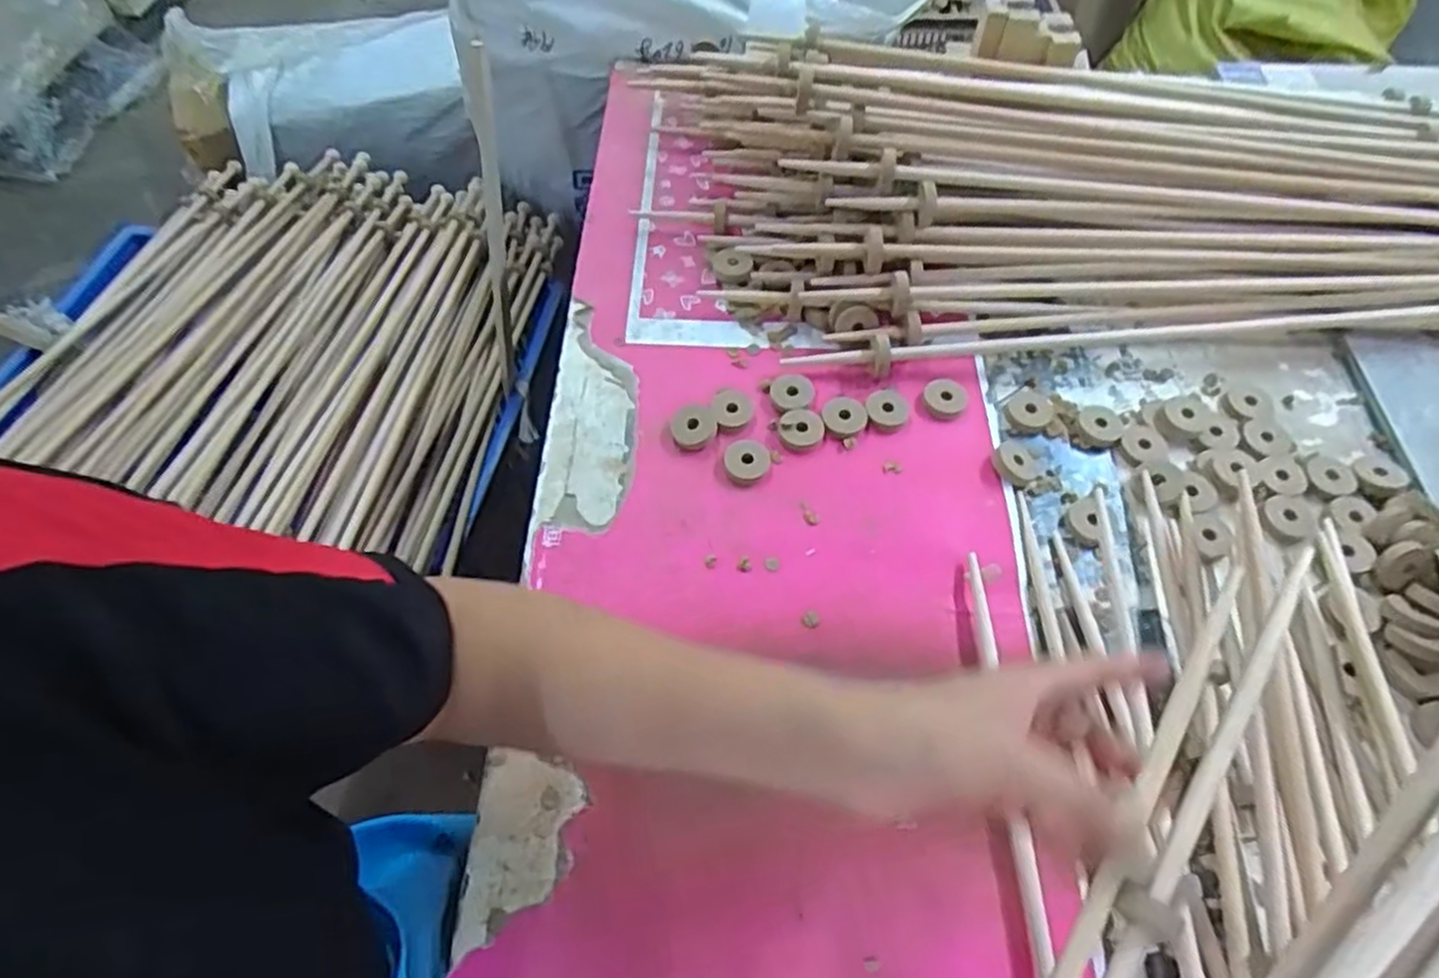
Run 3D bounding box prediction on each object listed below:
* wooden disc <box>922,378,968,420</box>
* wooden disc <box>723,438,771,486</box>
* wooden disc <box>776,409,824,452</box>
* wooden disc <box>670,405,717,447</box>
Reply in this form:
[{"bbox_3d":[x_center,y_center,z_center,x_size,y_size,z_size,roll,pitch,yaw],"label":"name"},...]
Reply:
[{"bbox_3d":[0.182,-0.074,0.602,0.033,0.007,0.038,36,66,20],"label":"wooden disc"},{"bbox_3d":[0.021,-0.021,0.568,0.036,0.006,0.036,0,59,1],"label":"wooden disc"},{"bbox_3d":[0.064,-0.048,0.585,0.035,0.008,0.032,0,59,1],"label":"wooden disc"},{"bbox_3d":[-0.020,-0.050,0.581,0.035,0.009,0.036,0,59,1],"label":"wooden disc"}]

